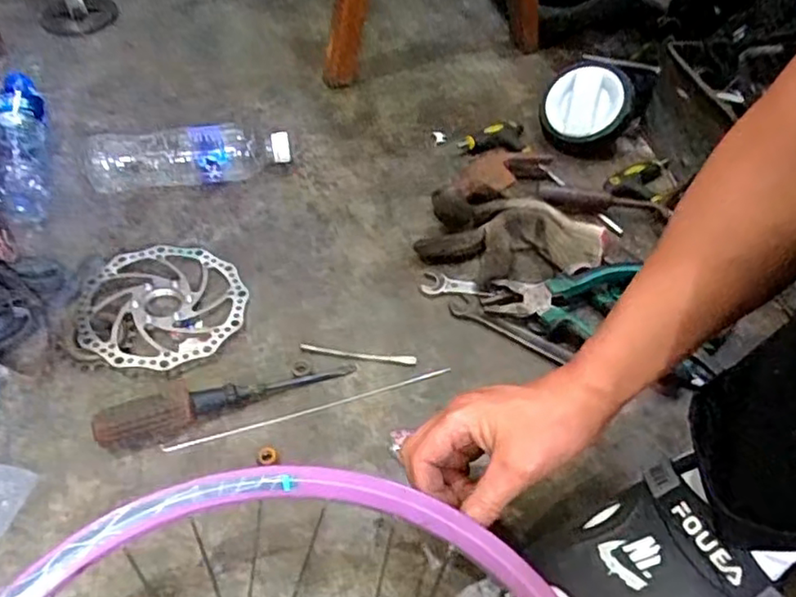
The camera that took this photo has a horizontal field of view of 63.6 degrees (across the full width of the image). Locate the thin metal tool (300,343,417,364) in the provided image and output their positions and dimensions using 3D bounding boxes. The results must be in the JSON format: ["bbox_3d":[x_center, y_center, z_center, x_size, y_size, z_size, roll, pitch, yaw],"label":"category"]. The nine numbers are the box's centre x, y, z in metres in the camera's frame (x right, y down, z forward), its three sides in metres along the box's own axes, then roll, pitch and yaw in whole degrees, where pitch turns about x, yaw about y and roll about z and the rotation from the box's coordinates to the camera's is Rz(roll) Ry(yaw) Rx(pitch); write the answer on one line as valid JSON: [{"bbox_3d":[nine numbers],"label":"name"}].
[{"bbox_3d":[-0.036,0.050,0.584,0.104,0.005,0.007,6,51,2],"label":"thin metal tool"}]

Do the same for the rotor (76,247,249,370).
[{"bbox_3d":[-0.221,0.005,0.605,0.148,0.011,0.147,4,48,-4],"label":"rotor"}]

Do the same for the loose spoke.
[{"bbox_3d":[-0.073,0.094,0.553,0.251,0.004,0.008,-14,53,-14],"label":"loose spoke"}]

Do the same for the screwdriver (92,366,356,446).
[{"bbox_3d":[-0.140,0.080,0.535,0.207,0.032,0.025,-15,53,-15],"label":"screwdriver"}]

